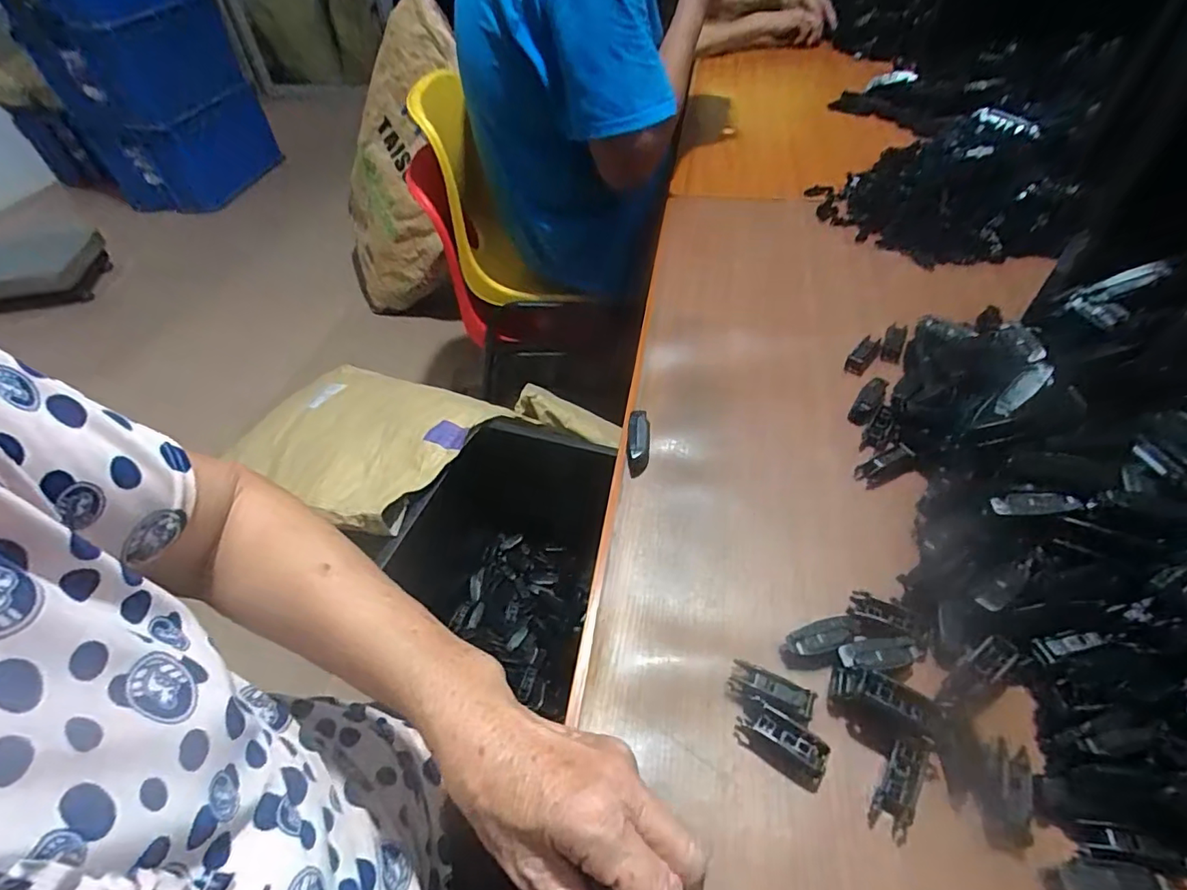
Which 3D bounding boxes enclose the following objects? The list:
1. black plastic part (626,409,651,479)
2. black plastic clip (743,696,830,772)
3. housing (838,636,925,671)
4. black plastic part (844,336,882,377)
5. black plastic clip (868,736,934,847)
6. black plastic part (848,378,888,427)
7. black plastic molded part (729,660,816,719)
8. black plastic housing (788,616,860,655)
[{"bbox_3d":[0.038,-0.003,0.457,0.018,0.015,0.059,0,59,8],"label":"black plastic part"},{"bbox_3d":[0.109,0.165,0.309,0.045,0.018,0.015,27,56,26],"label":"black plastic clip"},{"bbox_3d":[0.175,0.128,0.330,0.053,0.014,0.019,-5,48,1],"label":"housing"},{"bbox_3d":[0.262,-0.086,0.527,0.017,0.016,0.049,34,60,30],"label":"black plastic part"},{"bbox_3d":[0.165,0.180,0.292,0.019,0.015,0.053,26,56,25],"label":"black plastic clip"},{"bbox_3d":[0.244,-0.037,0.483,0.019,0.013,0.053,29,57,27],"label":"black plastic part"},{"bbox_3d":[0.105,0.146,0.323,0.046,0.019,0.018,17,53,20],"label":"black plastic molded part"},{"bbox_3d":[0.144,0.123,0.343,0.047,0.015,0.018,-18,49,-10],"label":"black plastic housing"}]

